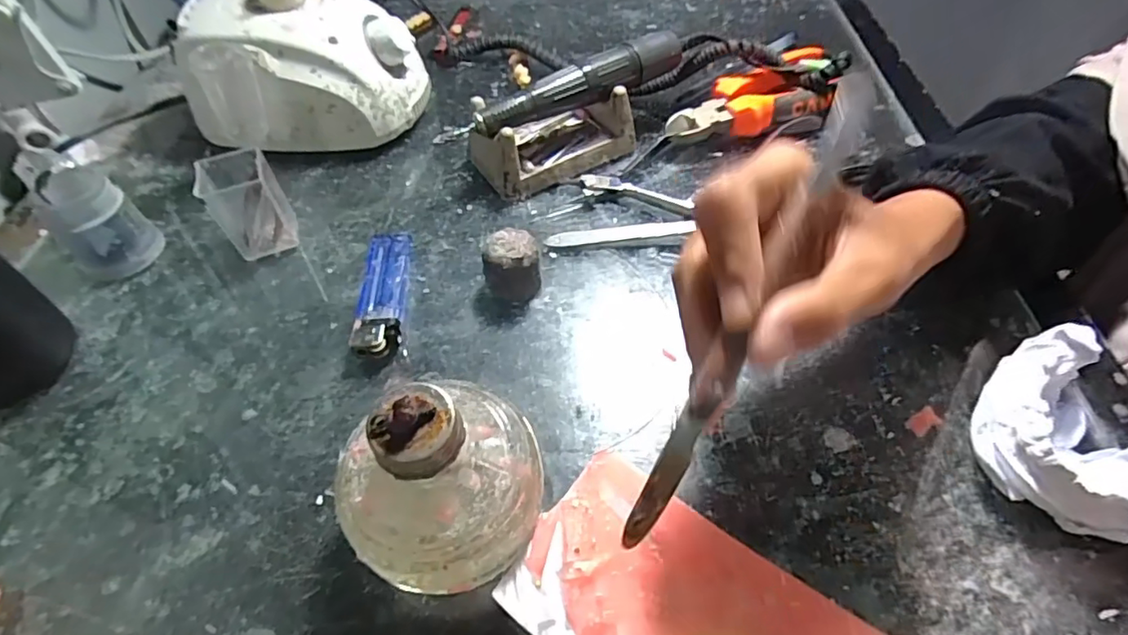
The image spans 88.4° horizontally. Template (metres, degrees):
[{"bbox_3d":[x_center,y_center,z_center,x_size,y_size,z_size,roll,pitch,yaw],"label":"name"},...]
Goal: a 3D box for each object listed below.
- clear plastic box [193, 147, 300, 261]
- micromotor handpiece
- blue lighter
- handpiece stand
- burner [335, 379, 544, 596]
[{"bbox_3d":[-0.181,-0.064,0.334,0.039,0.052,0.032,-27,55,-18],"label":"clear plastic box"},{"bbox_3d":[0.012,-0.149,0.366,0.146,0.022,0.019,-26,55,-17],"label":"micromotor handpiece"},{"bbox_3d":[-0.097,-0.015,0.316,0.022,0.014,0.084,-4,52,-1],"label":"blue lighter"},{"bbox_3d":[-0.008,-0.120,0.377,0.100,0.041,0.054,-24,54,-16],"label":"handpiece stand"},{"bbox_3d":[-0.044,0.061,0.212,0.071,0.081,0.064,-28,56,-18],"label":"burner"}]

